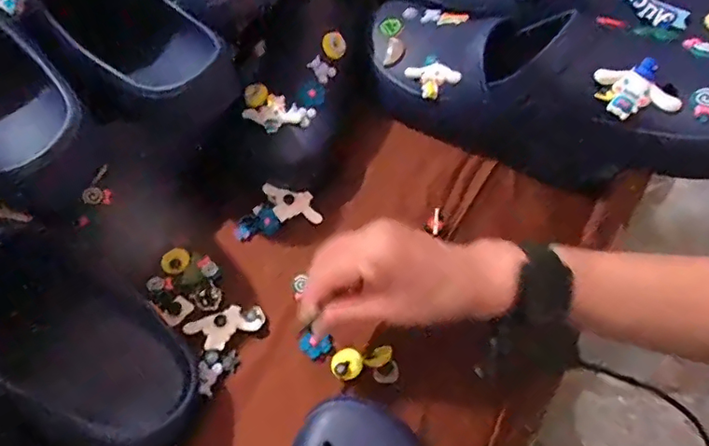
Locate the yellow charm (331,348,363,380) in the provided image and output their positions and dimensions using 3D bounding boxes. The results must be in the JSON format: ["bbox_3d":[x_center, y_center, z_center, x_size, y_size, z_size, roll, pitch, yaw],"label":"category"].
[{"bbox_3d":[-0.006,0.110,0.414,0.025,0.009,0.022,3,59,6],"label":"yellow charm"}]

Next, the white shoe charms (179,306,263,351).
[{"bbox_3d":[-0.107,0.087,0.439,0.064,0.010,0.033,-20,60,-8],"label":"white shoe charms"}]

